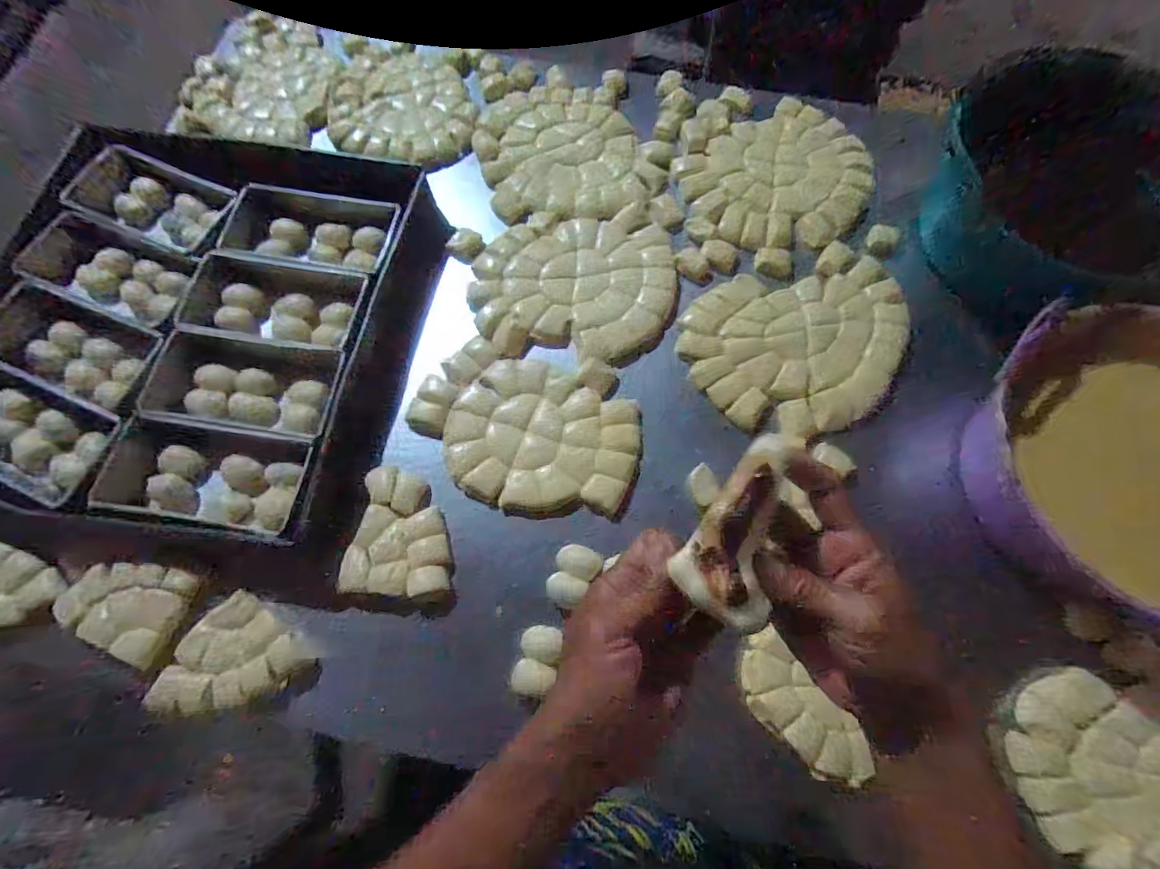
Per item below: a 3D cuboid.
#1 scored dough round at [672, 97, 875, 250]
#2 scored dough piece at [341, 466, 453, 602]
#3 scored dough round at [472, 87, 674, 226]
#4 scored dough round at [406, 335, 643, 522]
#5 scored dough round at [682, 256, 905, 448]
[{"bbox_3d":[0.247,-0.321,0.658,0.244,0.021,0.200,-33,74,-9],"label":"scored dough round"},{"bbox_3d":[-0.178,0.098,0.521,0.099,0.019,0.123,4,72,2],"label":"scored dough piece"},{"bbox_3d":[-0.014,-0.374,0.684,0.230,0.019,0.221,0,72,1],"label":"scored dough round"},{"bbox_3d":[-0.059,-0.007,0.562,0.246,0.016,0.176,10,72,4],"label":"scored dough round"},{"bbox_3d":[0.256,-0.113,0.594,0.258,0.017,0.207,-35,75,-10],"label":"scored dough round"}]

